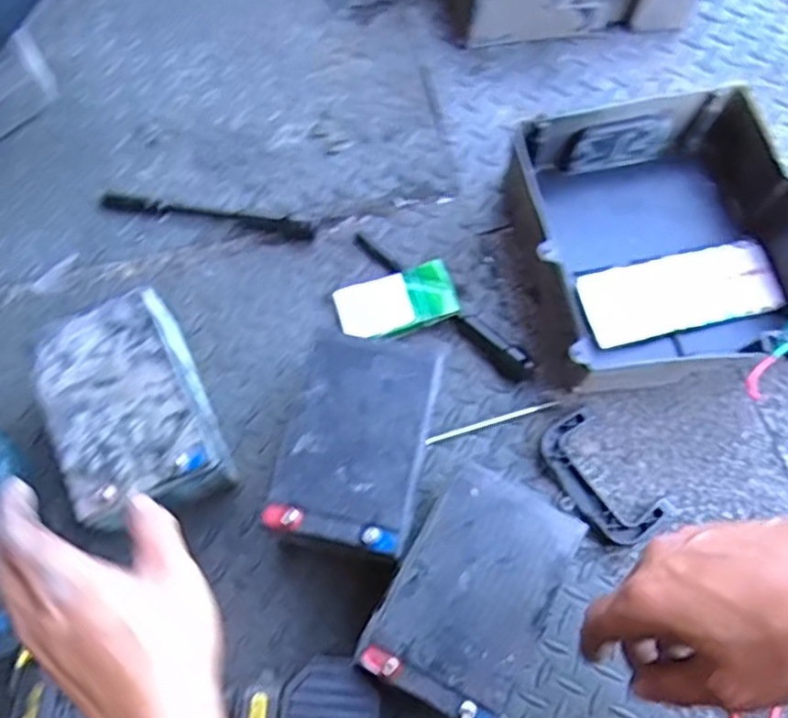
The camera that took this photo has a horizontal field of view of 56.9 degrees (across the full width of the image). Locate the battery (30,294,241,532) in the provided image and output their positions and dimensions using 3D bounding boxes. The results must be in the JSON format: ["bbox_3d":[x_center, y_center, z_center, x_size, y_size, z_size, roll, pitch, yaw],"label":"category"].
[{"bbox_3d":[-0.198,0.046,0.568,0.099,0.099,0.156,-22,73,-9],"label":"battery"}]

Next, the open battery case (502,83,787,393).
[{"bbox_3d":[0.238,-0.105,0.638,0.245,0.093,0.242,-7,71,-4],"label":"open battery case"}]

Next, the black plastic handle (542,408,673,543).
[{"bbox_3d":[0.173,0.096,0.605,0.060,0.012,0.111,-35,75,-12],"label":"black plastic handle"}]

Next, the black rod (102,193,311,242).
[{"bbox_3d":[-0.175,-0.137,0.681,0.200,0.017,0.019,10,71,2],"label":"black rod"}]

